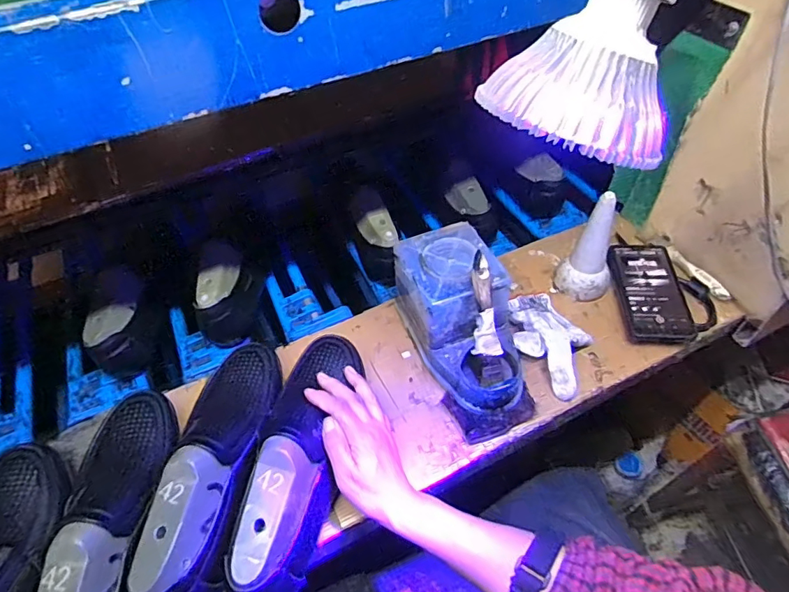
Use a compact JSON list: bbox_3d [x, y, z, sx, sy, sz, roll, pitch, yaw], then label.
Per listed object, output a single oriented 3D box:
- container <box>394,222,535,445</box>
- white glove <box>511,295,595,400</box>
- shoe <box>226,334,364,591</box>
[{"bbox_3d":[0.081,0.031,0.551,0.103,0.118,0.215,-18,51,-12],"label":"container"},{"bbox_3d":[0.189,0.050,0.585,0.080,0.027,0.132,-24,52,-16],"label":"white glove"},{"bbox_3d":[-0.093,0.150,0.481,0.075,0.089,0.261,2,44,6],"label":"shoe"}]

